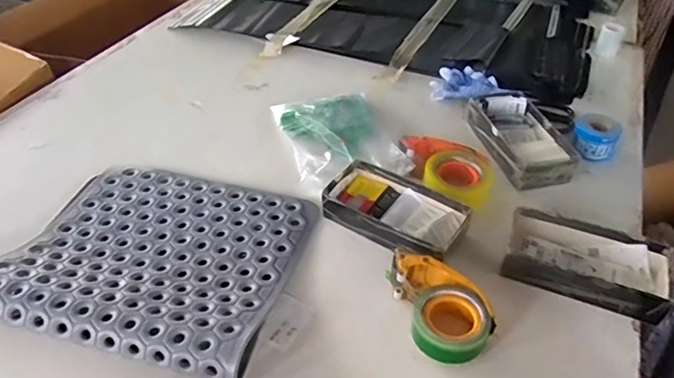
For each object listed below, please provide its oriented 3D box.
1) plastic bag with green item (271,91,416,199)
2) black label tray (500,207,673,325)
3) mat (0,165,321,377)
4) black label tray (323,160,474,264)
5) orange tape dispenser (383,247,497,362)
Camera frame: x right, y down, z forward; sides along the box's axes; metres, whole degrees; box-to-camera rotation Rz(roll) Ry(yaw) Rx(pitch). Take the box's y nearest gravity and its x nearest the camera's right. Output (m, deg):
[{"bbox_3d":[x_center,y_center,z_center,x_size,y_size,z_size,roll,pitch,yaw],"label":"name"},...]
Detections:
[{"bbox_3d":[0.000,-0.101,0.971,0.194,0.030,0.287,-11,43,-12],"label":"plastic bag with green item"},{"bbox_3d":[0.359,0.109,0.734,0.212,0.061,0.116,19,45,20],"label":"black label tray"},{"bbox_3d":[-0.262,0.083,0.753,0.394,0.054,0.343,11,43,12],"label":"mat"},{"bbox_3d":[0.090,0.034,0.800,0.215,0.054,0.122,26,48,27],"label":"black label tray"},{"bbox_3d":[0.137,0.153,0.665,0.100,0.058,0.153,-12,43,-13],"label":"orange tape dispenser"}]

